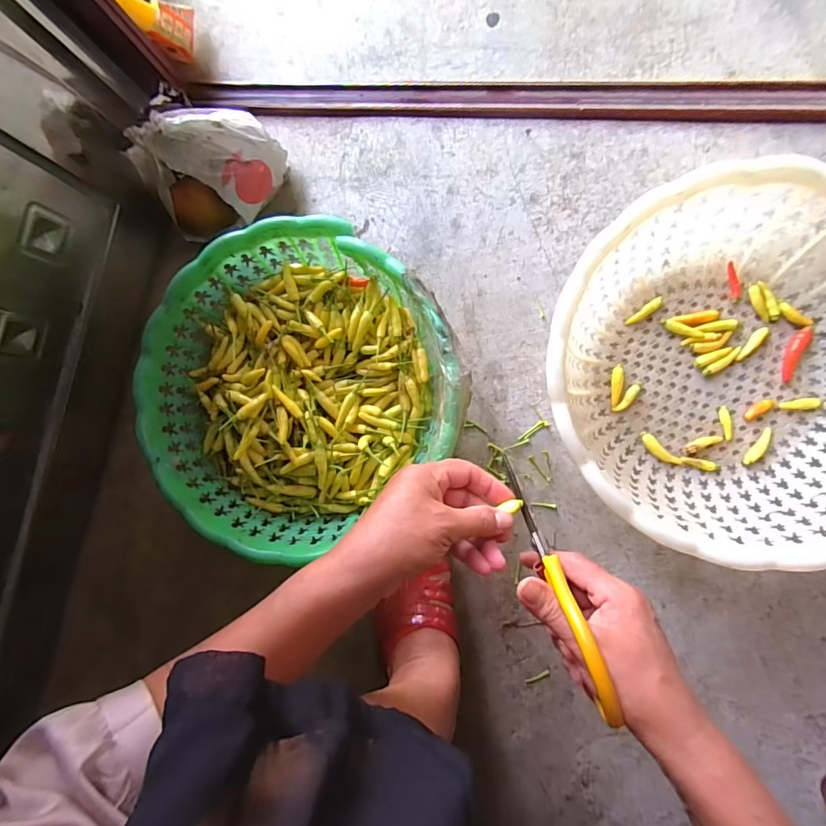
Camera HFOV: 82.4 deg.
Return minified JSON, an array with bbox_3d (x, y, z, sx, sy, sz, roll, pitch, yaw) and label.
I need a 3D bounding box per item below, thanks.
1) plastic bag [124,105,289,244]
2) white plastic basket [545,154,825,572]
[{"bbox_3d":[-0.227,-0.279,0.550,0.145,0.122,0.105,-10,85,9],"label":"plastic bag"},{"bbox_3d":[0.303,-0.042,0.449,0.330,0.113,0.329,0,87,9],"label":"white plastic basket"}]

